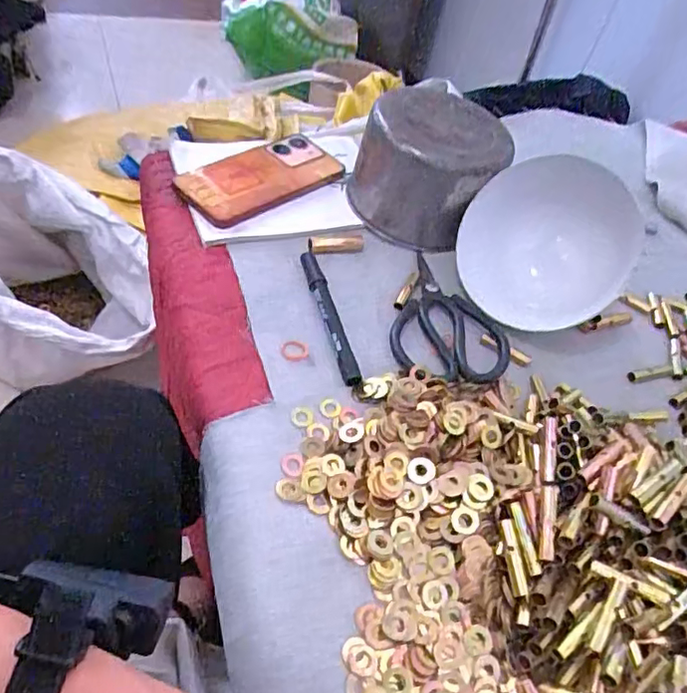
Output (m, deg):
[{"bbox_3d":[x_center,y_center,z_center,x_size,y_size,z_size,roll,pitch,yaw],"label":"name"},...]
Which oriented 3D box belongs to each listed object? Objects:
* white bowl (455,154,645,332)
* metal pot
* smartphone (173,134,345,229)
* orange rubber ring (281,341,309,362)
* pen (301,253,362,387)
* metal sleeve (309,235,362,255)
[{"bbox_3d":[0.172,-0.085,0.510,0.141,0.155,0.047,22,27,7],"label":"white bowl"},{"bbox_3d":[0.079,-0.170,0.571,0.142,0.101,0.117,10,52,2],"label":"metal pot"},{"bbox_3d":[-0.079,-0.166,0.576,0.159,0.011,0.080,-34,78,-30],"label":"smartphone"},{"bbox_3d":[-0.039,0.004,0.464,0.022,0.005,0.018,-2,51,-8],"label":"orange rubber ring"},{"bbox_3d":[-0.011,-0.025,0.484,0.015,0.018,0.138,-12,53,-16],"label":"pen"},{"bbox_3d":[-0.006,-0.093,0.545,0.055,0.016,0.016,-14,53,-17],"label":"metal sleeve"}]

